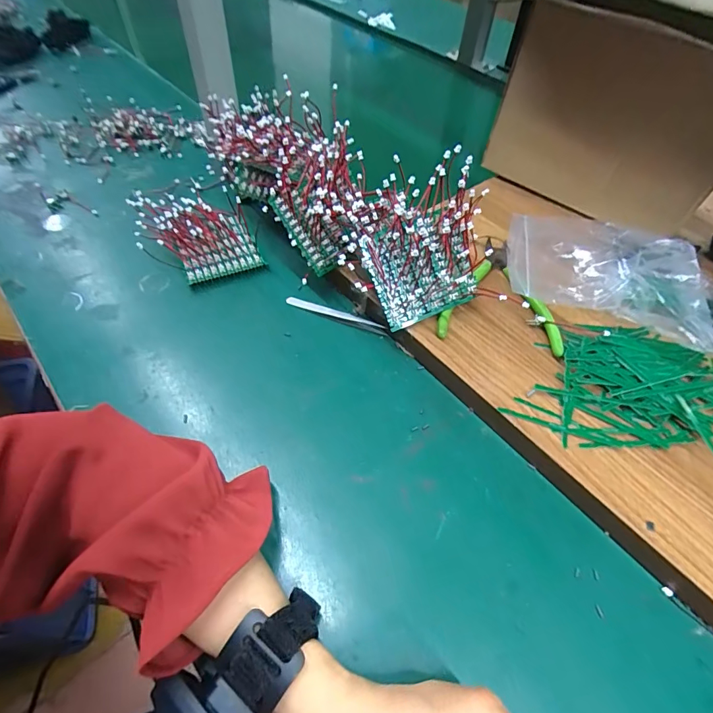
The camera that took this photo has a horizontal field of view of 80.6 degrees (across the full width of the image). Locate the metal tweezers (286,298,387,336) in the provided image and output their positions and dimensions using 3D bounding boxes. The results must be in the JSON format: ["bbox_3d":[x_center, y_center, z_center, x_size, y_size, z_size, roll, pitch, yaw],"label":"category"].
[{"bbox_3d":[-0.020,-0.043,0.415,0.106,0.008,0.013,20,54,11],"label":"metal tweezers"}]

